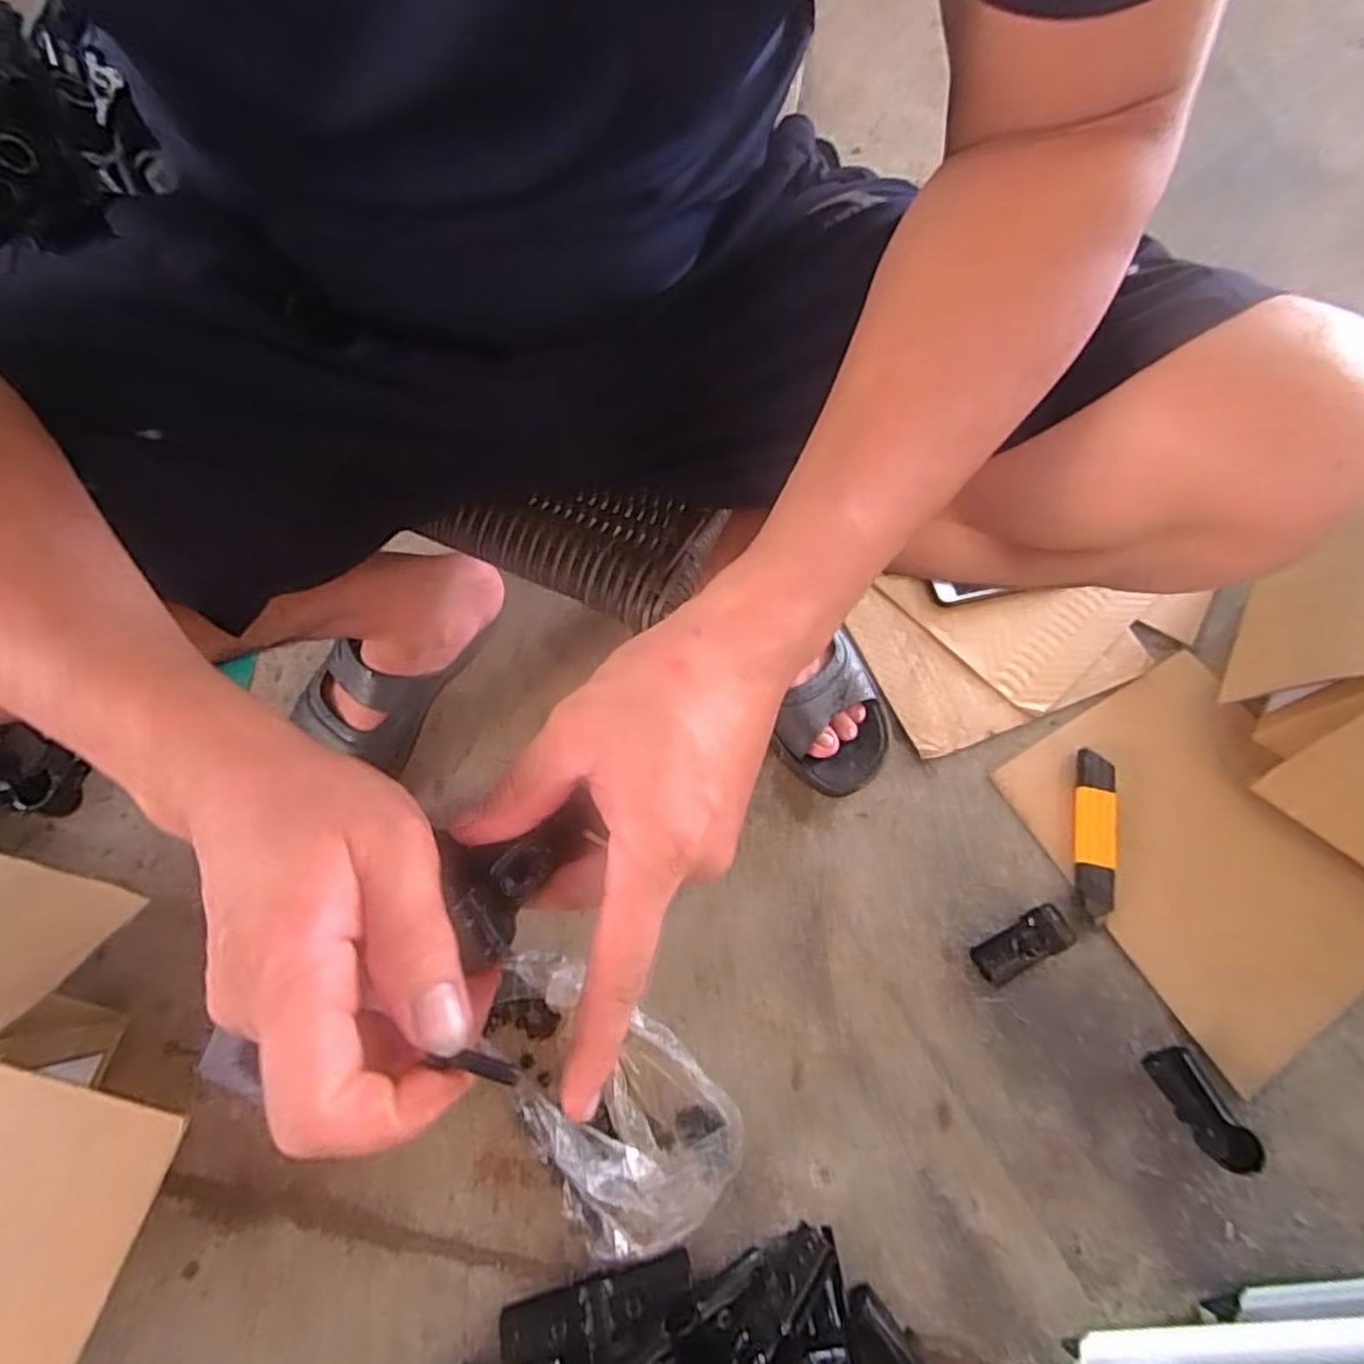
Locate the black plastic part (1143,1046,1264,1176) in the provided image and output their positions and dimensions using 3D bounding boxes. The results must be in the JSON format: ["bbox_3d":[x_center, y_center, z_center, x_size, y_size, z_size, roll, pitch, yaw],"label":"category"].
[{"bbox_3d":[0.394,0.324,0.527,0.033,0.030,0.085,-27,73,-11],"label":"black plastic part"}]

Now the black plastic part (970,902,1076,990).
[{"bbox_3d":[0.280,0.215,0.569,0.083,0.024,0.034,-25,73,-10],"label":"black plastic part"}]

